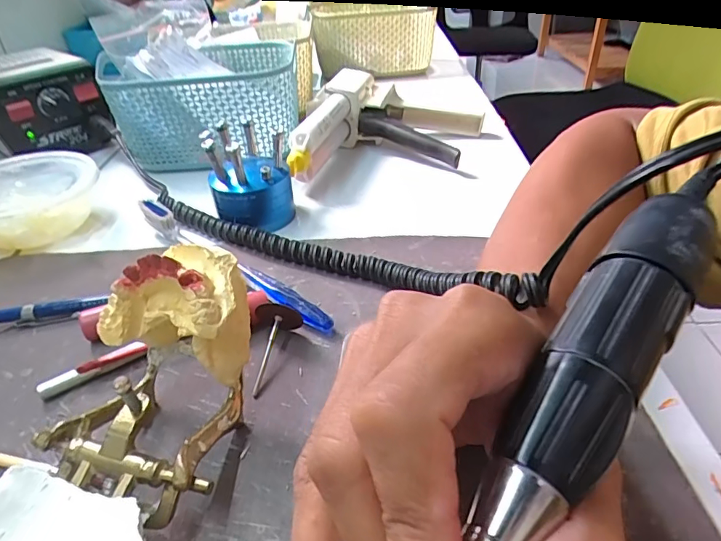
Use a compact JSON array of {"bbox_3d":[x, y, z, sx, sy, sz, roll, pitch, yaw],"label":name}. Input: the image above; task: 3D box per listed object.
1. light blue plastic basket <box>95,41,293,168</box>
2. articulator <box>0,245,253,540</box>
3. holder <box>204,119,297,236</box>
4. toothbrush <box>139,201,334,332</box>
[{"bbox_3d":[-0.143,-0.159,0.467,0.159,0.077,0.123,-8,37,-4],"label":"light blue plastic basket"},{"bbox_3d":[-0.091,0.062,0.173,0.065,0.077,0.142,4,37,10],"label":"articulator"},{"bbox_3d":[-0.080,-0.071,0.358,0.057,0.061,0.057,-8,37,-6],"label":"holder"},{"bbox_3d":[-0.085,-0.007,0.310,0.180,0.025,0.015,26,46,34],"label":"toothbrush"}]

